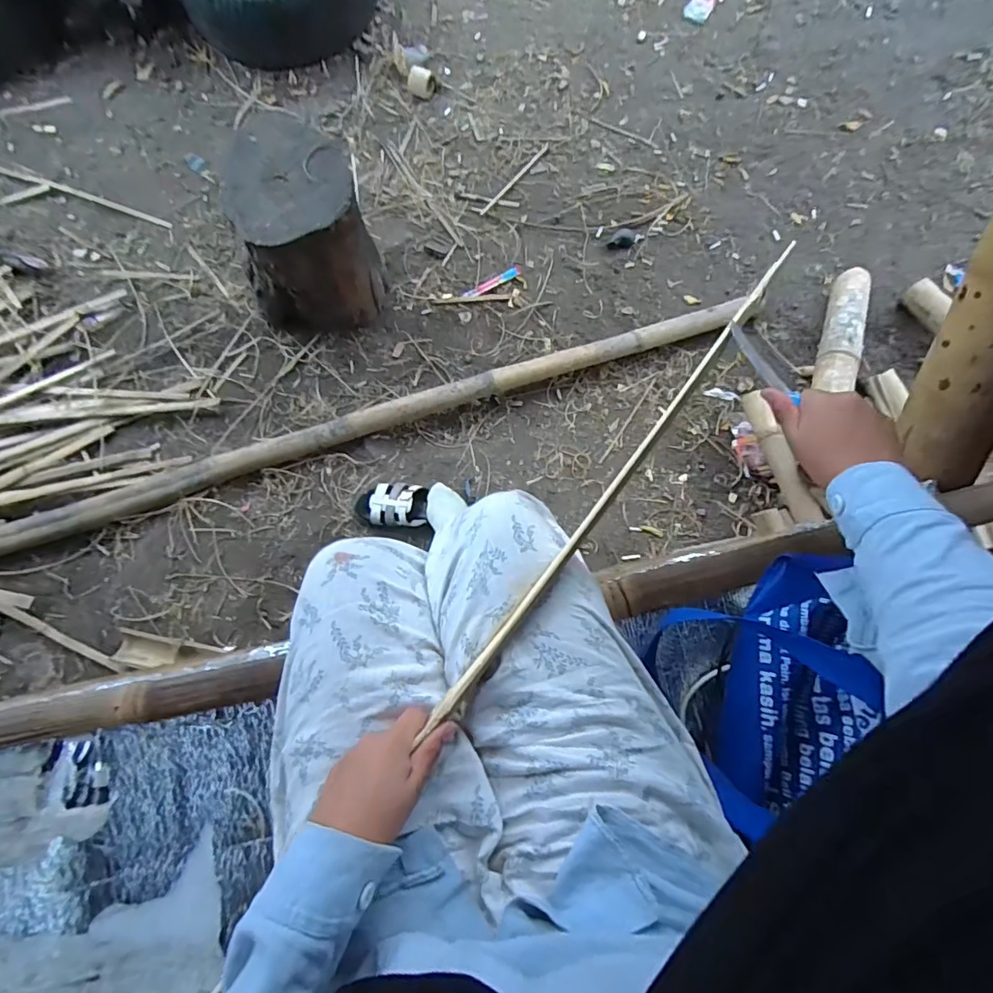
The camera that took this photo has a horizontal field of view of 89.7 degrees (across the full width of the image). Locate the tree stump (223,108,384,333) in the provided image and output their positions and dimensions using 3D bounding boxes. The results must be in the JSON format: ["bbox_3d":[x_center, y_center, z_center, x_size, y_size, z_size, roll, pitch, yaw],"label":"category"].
[{"bbox_3d":[-0.423,-0.573,1.137,0.279,0.367,0.258,5,81,4],"label":"tree stump"}]

